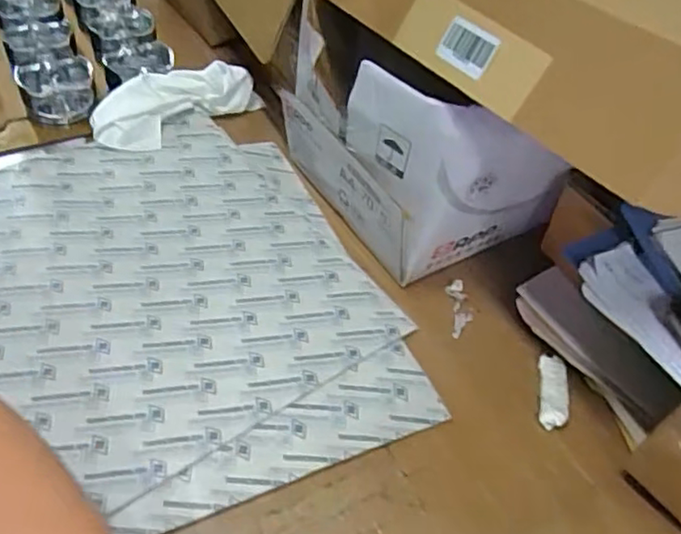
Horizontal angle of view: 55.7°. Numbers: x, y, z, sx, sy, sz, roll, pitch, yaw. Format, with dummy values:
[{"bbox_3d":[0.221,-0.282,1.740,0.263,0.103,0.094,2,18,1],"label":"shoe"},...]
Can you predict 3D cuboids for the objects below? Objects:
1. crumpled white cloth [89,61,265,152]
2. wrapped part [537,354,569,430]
[{"bbox_3d":[-0.193,-0.198,0.771,0.210,0.042,0.080,-28,56,-28],"label":"crumpled white cloth"},{"bbox_3d":[0.184,0.107,0.556,0.026,0.013,0.073,11,47,3],"label":"wrapped part"}]

